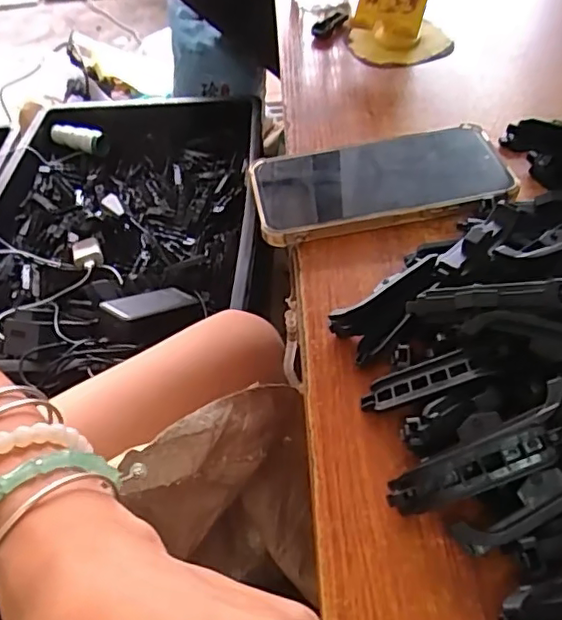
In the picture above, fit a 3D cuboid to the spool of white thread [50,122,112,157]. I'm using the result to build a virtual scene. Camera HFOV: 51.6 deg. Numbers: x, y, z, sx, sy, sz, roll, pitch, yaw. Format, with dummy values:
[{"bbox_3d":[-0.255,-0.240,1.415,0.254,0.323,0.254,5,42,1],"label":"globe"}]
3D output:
[{"bbox_3d":[-0.363,-0.307,1.053,0.114,0.038,0.040,15,52,18],"label":"spool of white thread"}]

